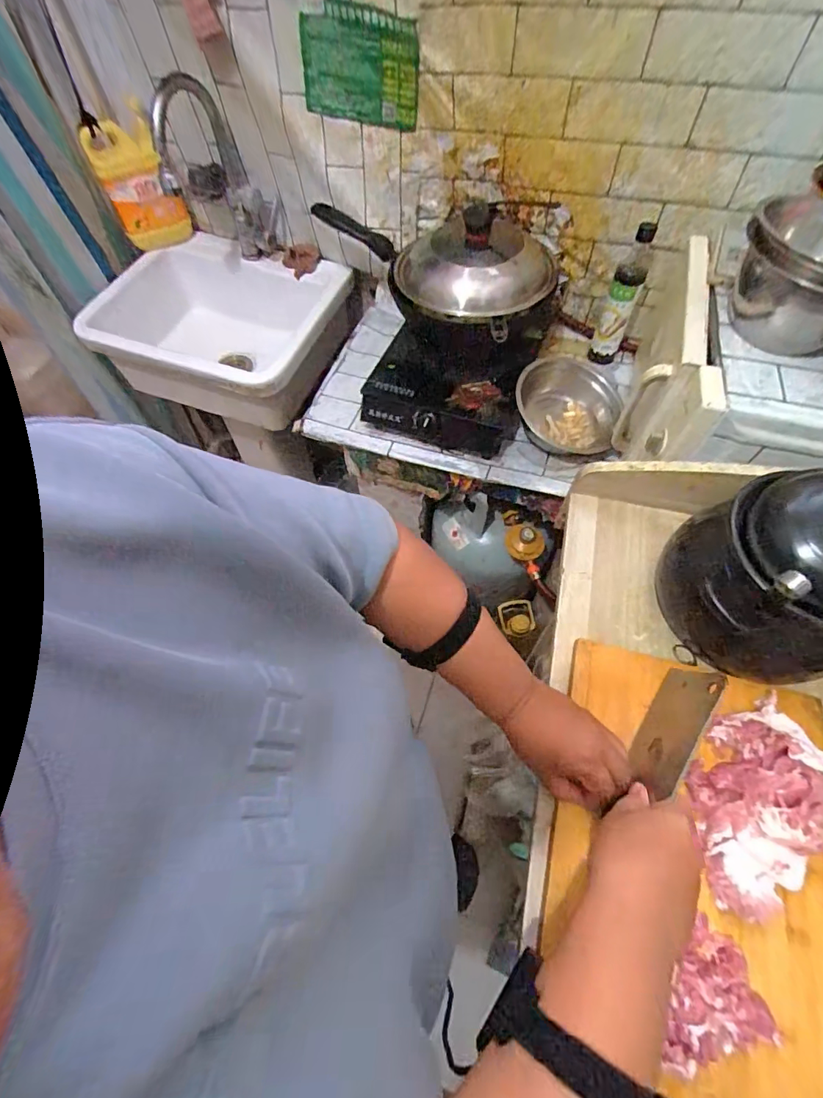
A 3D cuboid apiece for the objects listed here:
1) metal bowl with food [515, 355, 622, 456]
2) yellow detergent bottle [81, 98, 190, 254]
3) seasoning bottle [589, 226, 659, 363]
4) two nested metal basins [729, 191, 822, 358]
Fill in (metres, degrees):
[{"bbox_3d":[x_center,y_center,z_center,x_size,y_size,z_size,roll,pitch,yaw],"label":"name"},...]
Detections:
[{"bbox_3d":[0.287,-0.260,0.868,0.178,0.104,0.160,19,64,11],"label":"metal bowl with food"},{"bbox_3d":[-0.574,-0.765,0.986,0.138,0.225,0.068,-24,64,-11],"label":"yellow detergent bottle"},{"bbox_3d":[0.411,-0.487,0.904,0.053,0.263,0.066,18,64,11],"label":"seasoning bottle"},{"bbox_3d":[0.514,-0.346,0.605,0.178,0.124,0.146,25,65,14],"label":"two nested metal basins"}]

